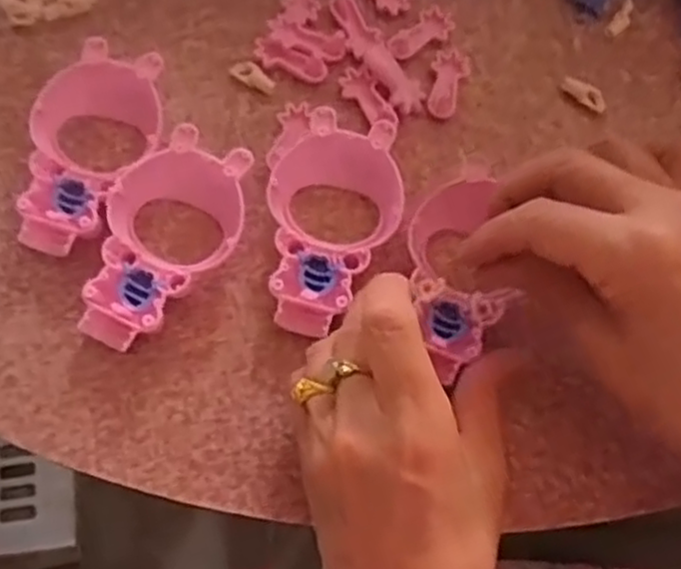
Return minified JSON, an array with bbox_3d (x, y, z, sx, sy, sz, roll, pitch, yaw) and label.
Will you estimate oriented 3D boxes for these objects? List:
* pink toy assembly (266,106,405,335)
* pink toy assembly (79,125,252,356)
[{"bbox_3d":[-0.002,-0.029,0.338,0.059,0.026,0.101,-3,73,-1],"label":"pink toy assembly"},{"bbox_3d":[-0.081,-0.020,0.330,0.056,0.022,0.102,15,74,5],"label":"pink toy assembly"}]

